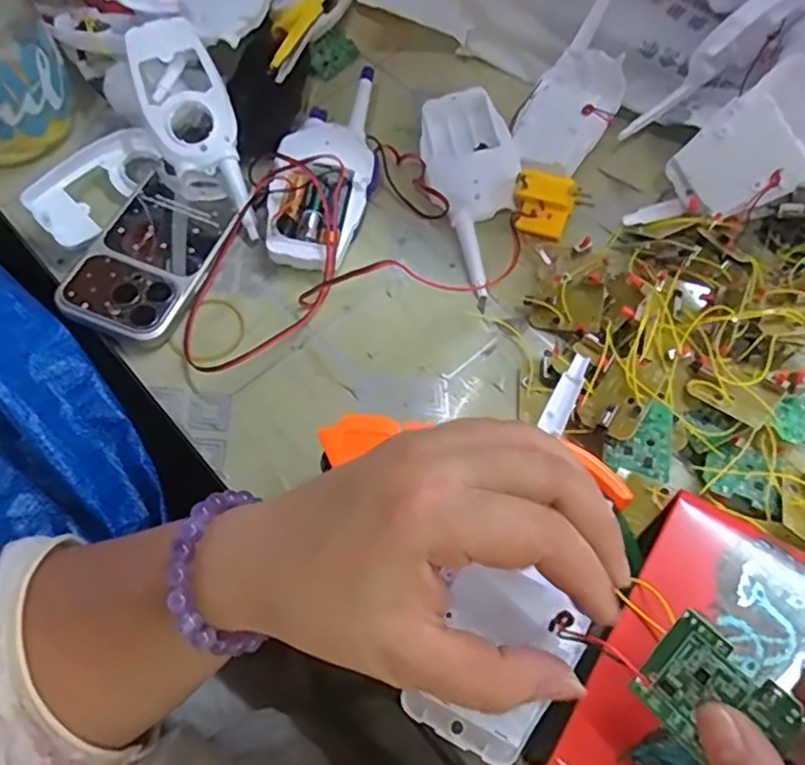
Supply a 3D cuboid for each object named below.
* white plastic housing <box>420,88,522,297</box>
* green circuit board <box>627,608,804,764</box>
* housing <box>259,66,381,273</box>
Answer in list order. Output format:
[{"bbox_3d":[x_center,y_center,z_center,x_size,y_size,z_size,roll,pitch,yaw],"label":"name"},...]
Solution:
[{"bbox_3d":[0.049,-0.135,0.449,0.062,0.028,0.165,-5,61,1],"label":"white plastic housing"},{"bbox_3d":[0.092,0.095,0.195,0.040,0.004,0.032,42,106,40],"label":"green circuit board"},{"bbox_3d":[-0.051,-0.152,0.454,0.067,0.046,0.168,9,63,9],"label":"housing"}]

